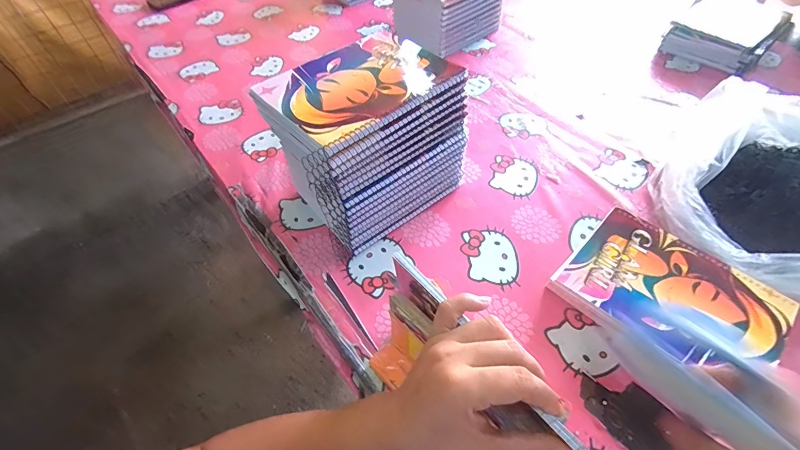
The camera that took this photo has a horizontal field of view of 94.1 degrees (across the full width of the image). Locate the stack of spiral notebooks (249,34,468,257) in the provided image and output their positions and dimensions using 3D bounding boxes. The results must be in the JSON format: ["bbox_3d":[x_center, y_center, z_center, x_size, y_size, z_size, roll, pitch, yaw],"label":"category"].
[{"bbox_3d":[-0.041,-0.097,0.483,0.209,0.192,0.140,-34,58,-21],"label":"stack of spiral notebooks"}]

